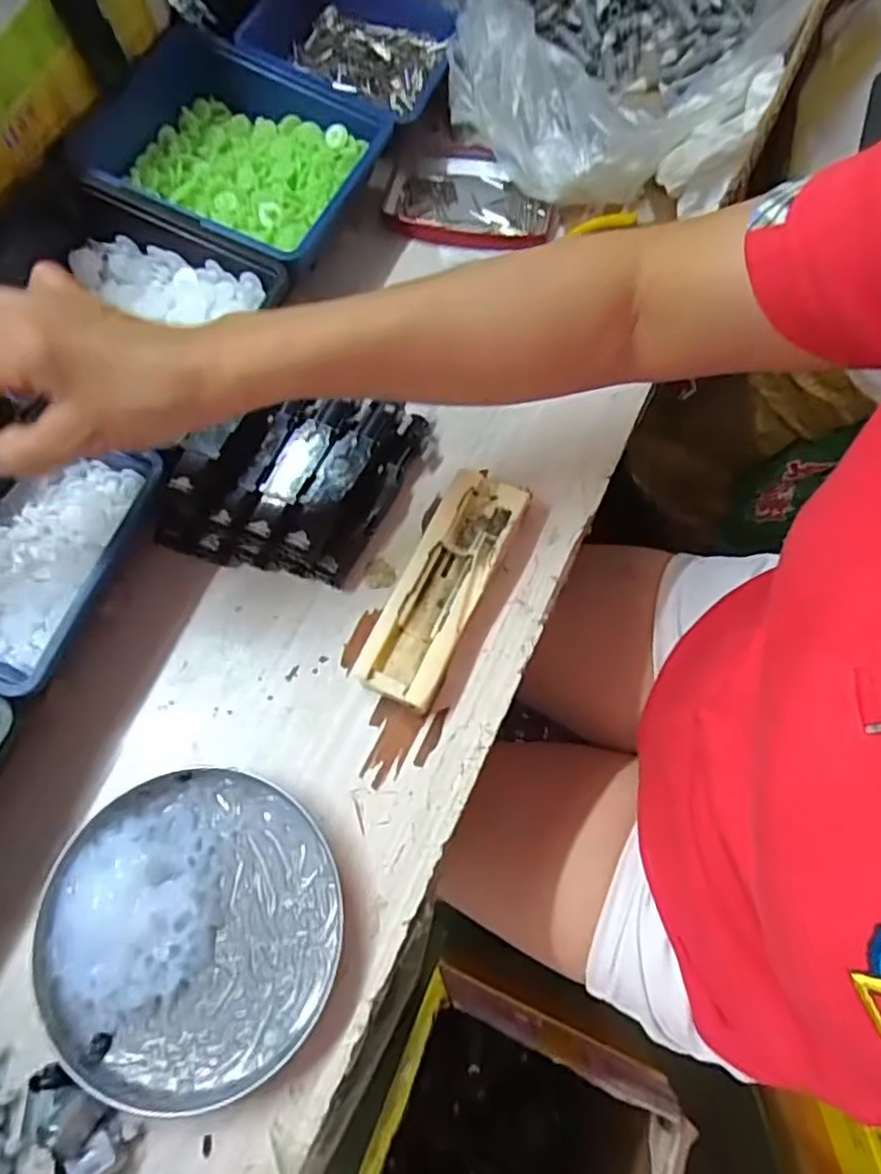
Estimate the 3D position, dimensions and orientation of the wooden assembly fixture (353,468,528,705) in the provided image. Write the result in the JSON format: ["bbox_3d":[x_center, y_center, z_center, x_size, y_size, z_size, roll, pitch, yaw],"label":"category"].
[{"bbox_3d":[0.002,-0.001,0.386,0.047,0.024,0.142,24,71,10],"label":"wooden assembly fixture"}]

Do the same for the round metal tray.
[{"bbox_3d":[-0.122,0.165,0.328,0.139,0.018,0.143,0,69,1],"label":"round metal tray"}]

